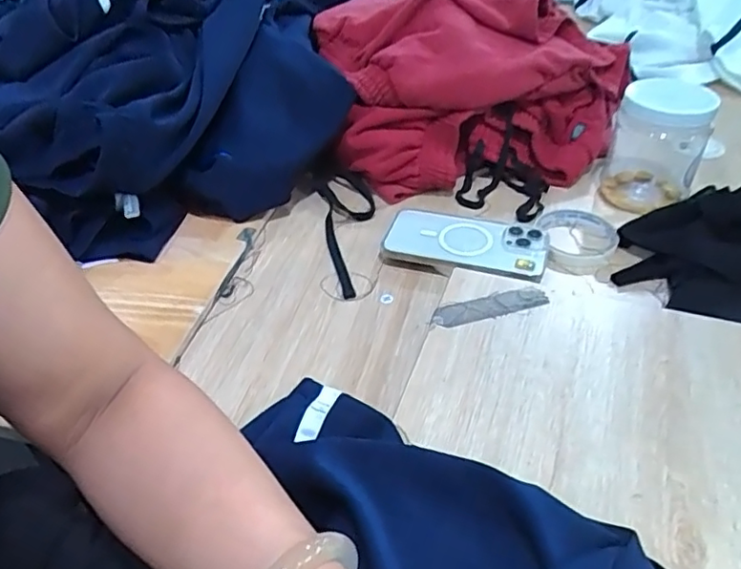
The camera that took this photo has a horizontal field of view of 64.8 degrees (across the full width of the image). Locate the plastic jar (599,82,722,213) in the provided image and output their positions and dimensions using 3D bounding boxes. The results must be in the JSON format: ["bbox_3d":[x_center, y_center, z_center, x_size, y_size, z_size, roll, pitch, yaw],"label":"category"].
[{"bbox_3d":[0.322,-0.160,0.658,0.094,0.125,0.100,15,44,19],"label":"plastic jar"}]

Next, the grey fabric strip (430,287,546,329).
[{"bbox_3d":[0.101,0.019,0.493,0.099,0.006,0.025,-12,42,-11],"label":"grey fabric strip"}]

